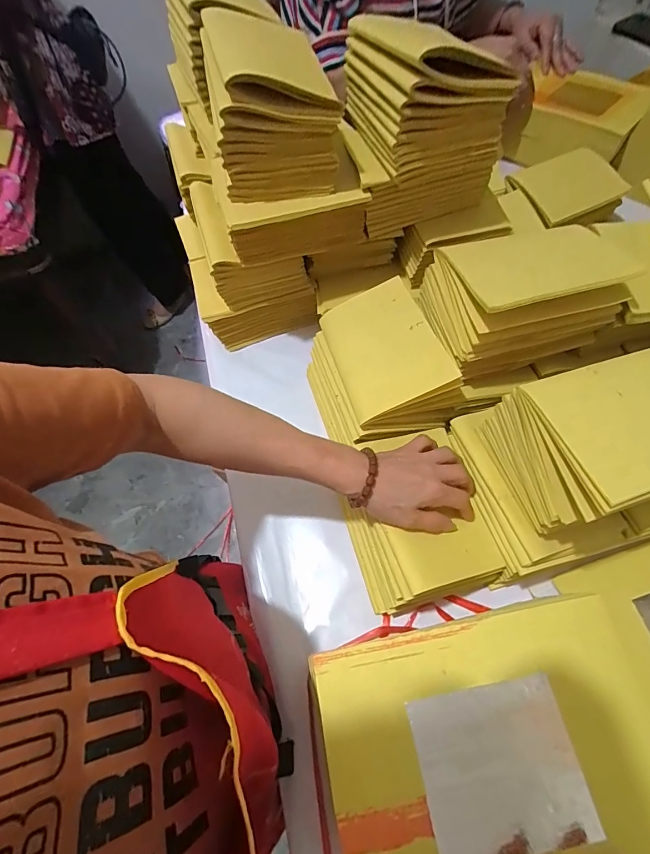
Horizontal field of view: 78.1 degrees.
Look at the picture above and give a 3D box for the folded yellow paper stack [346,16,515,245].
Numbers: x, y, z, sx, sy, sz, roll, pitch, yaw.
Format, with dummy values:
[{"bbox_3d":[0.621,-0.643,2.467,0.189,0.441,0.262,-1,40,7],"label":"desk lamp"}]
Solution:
[{"bbox_3d":[0.104,-0.342,0.462,0.154,0.175,0.158,-16,63,-4],"label":"folded yellow paper stack"}]

